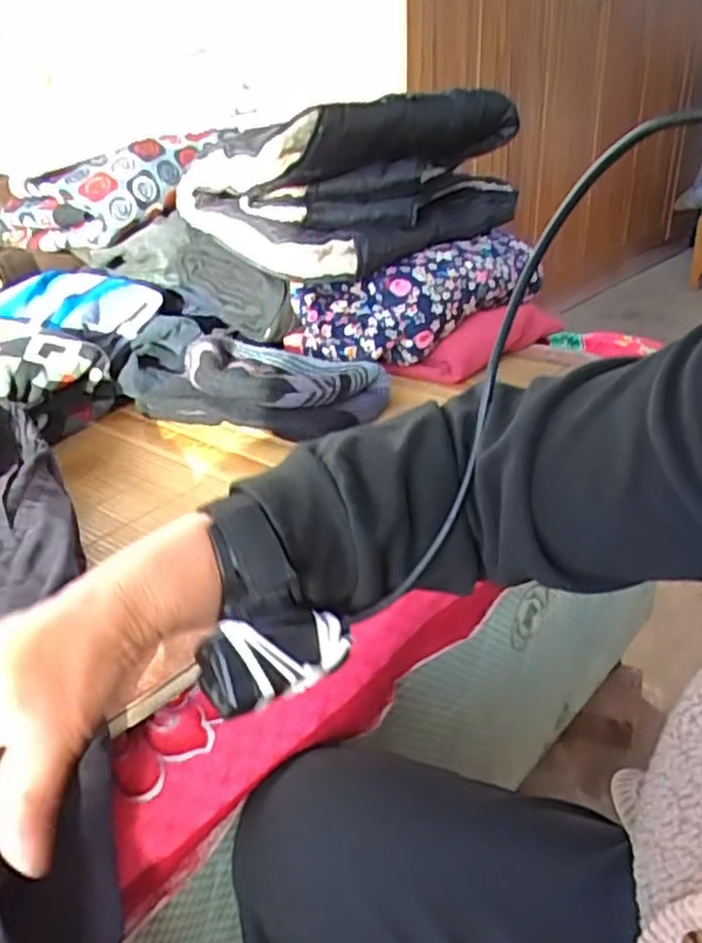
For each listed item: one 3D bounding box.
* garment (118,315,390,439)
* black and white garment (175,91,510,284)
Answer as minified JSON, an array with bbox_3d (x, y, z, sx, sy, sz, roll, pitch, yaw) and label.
[{"bbox_3d":[-0.115,-0.098,0.772,0.306,0.061,0.150,12,31,27],"label":"garment"},{"bbox_3d":[0.009,-0.354,0.891,0.231,0.155,0.353,17,34,33],"label":"black and white garment"}]

